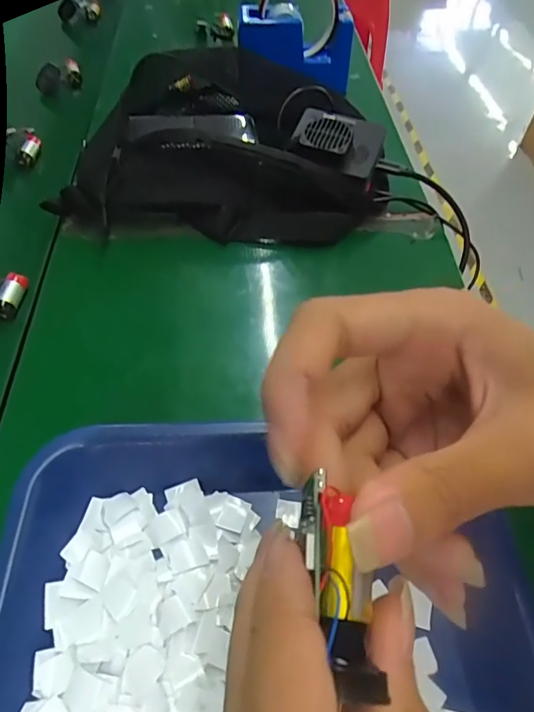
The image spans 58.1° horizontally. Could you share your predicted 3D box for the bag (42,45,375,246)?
[{"bbox_3d":[-0.041,-0.184,0.430,0.277,0.095,0.155,2,54,-3],"label":"bag"}]

